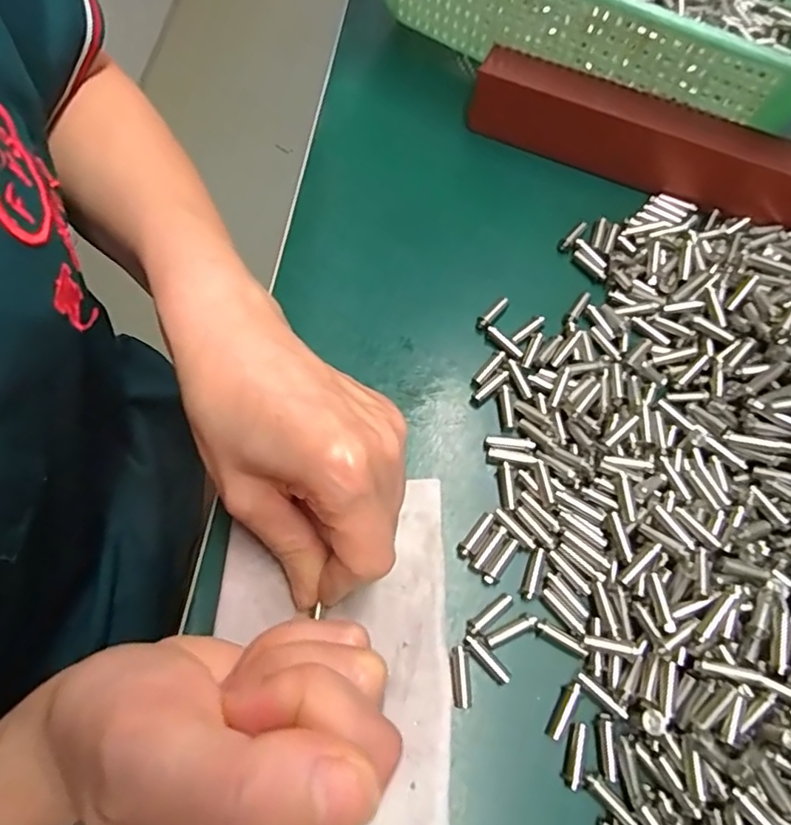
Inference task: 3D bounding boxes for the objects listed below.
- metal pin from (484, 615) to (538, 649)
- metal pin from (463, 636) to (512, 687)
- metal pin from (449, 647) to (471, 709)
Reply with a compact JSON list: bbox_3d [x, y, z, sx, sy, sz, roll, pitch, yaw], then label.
[{"bbox_3d":[0.044,0.084,0.223,0.021,0.005,0.006,-23,68,-11],"label":"metal pin"},{"bbox_3d":[0.034,0.093,0.219,0.006,0.005,0.021,-41,73,-17],"label":"metal pin"},{"bbox_3d":[0.024,0.097,0.213,0.006,0.004,0.021,-3,66,-3],"label":"metal pin"}]

